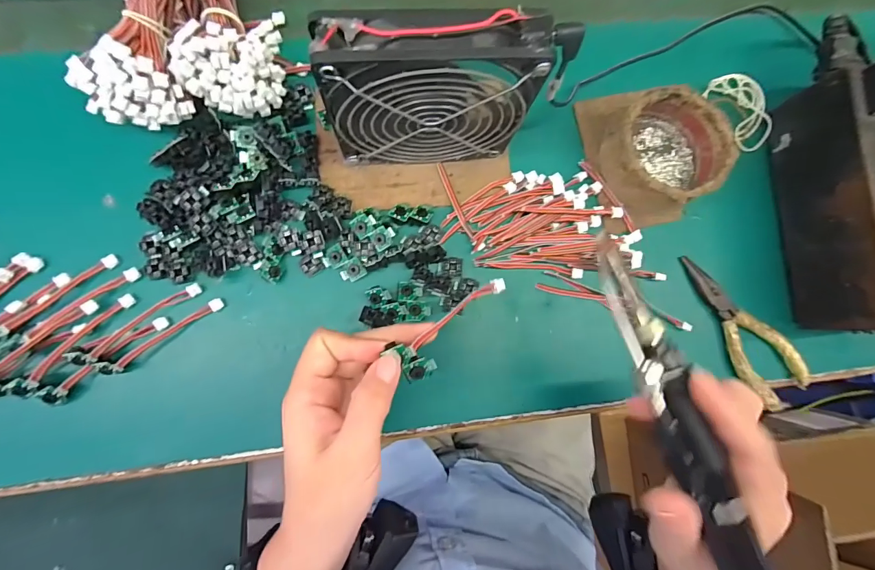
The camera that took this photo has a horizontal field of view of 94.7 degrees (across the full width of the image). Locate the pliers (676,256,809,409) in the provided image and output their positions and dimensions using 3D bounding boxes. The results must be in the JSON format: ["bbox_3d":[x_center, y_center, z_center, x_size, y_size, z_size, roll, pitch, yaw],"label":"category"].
[{"bbox_3d":[0.237,0.031,0.311,0.045,0.007,0.129,-29,89,-6],"label":"pliers"}]

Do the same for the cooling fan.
[{"bbox_3d":[-0.001,-0.108,0.245,0.124,0.129,0.026,-4,86,-5],"label":"cooling fan"}]

